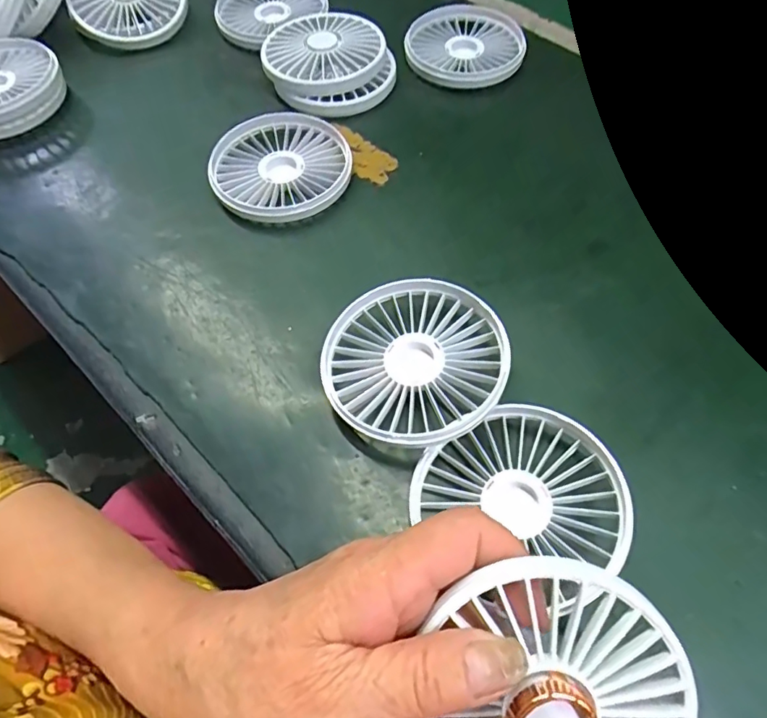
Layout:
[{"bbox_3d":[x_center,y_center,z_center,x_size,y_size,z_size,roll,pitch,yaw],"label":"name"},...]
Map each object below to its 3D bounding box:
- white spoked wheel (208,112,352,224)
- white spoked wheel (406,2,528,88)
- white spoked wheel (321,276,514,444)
[{"bbox_3d":[-0.066,-0.125,0.343,0.086,0.014,0.089,0,59,0],"label":"white spoked wheel"},{"bbox_3d":[0.062,-0.240,0.407,0.088,0.021,0.089,0,59,0],"label":"white spoked wheel"},{"bbox_3d":[0.015,0.002,0.261,0.085,0.027,0.087,0,59,0],"label":"white spoked wheel"}]

